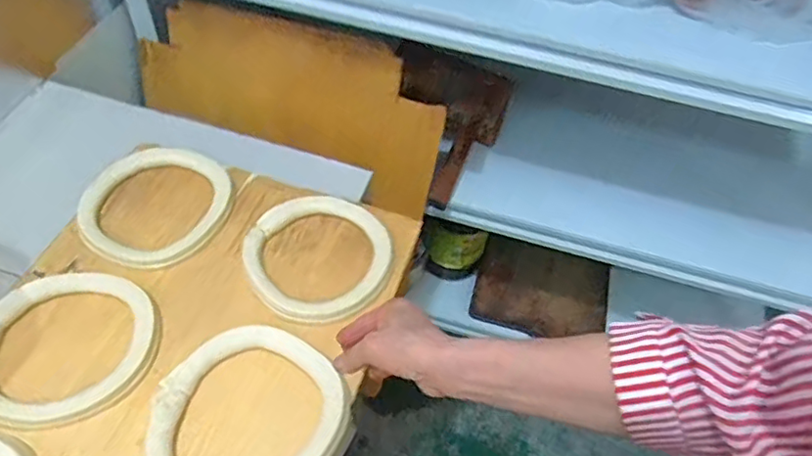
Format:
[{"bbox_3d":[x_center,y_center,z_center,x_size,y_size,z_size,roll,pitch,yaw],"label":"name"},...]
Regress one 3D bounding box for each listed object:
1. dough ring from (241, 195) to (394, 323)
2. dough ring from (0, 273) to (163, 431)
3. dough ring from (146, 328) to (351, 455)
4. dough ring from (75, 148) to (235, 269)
[{"bbox_3d":[-0.104,0.029,0.711,0.167,0.016,0.178,3,51,-3],"label":"dough ring"},{"bbox_3d":[-0.354,0.121,0.620,0.178,0.025,0.162,3,51,-3],"label":"dough ring"},{"bbox_3d":[-0.157,0.183,0.597,0.187,0.020,0.170,3,51,-3],"label":"dough ring"},{"bbox_3d":[-0.307,-0.030,0.746,0.167,0.021,0.179,3,51,-3],"label":"dough ring"}]

